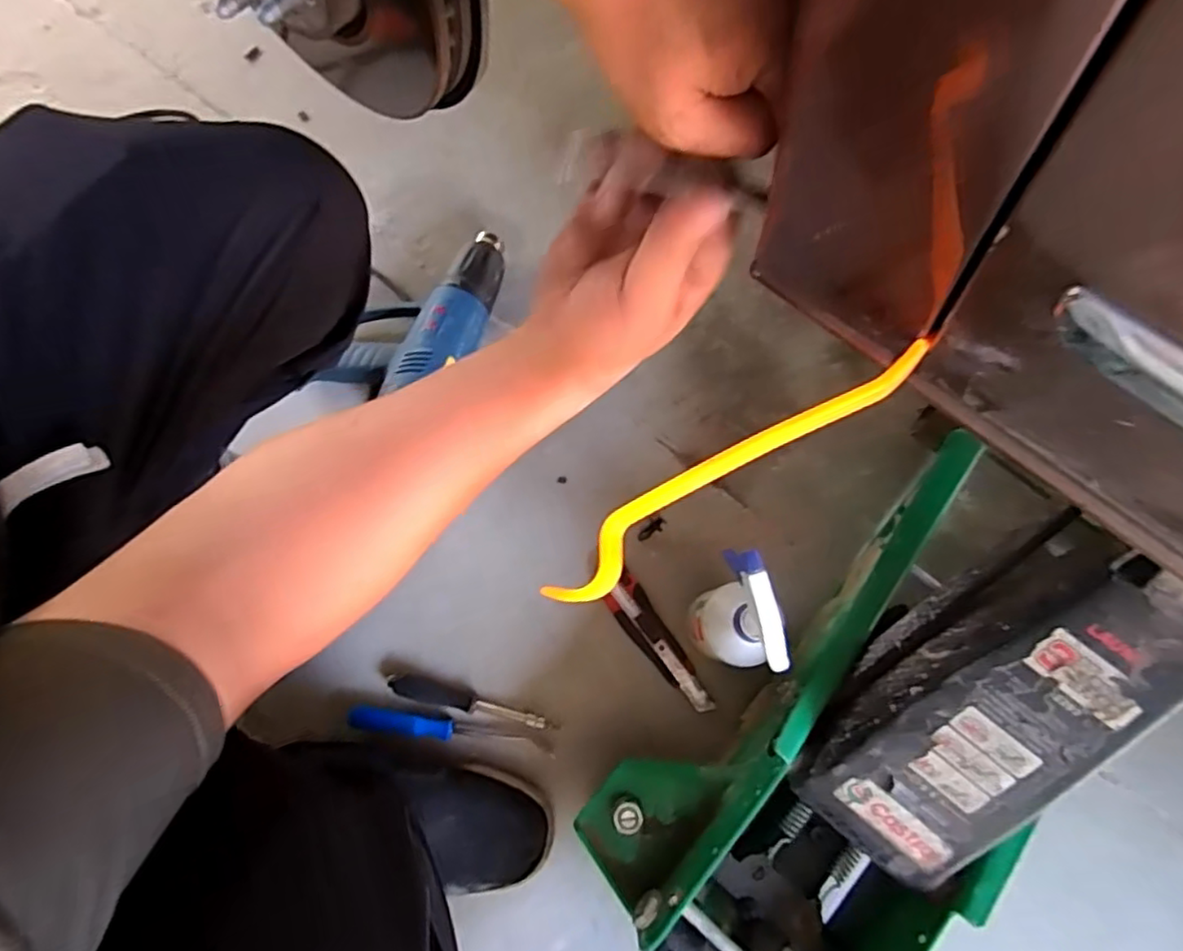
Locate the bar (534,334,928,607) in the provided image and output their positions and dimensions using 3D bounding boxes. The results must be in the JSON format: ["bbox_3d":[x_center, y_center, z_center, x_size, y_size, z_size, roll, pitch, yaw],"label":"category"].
[{"bbox_3d":[0.059,0.001,0.279,0.186,0.019,0.026,-34,76,10],"label":"bar"}]

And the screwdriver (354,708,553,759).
[{"bbox_3d":[-0.139,0.252,0.639,0.201,0.016,0.019,8,75,2],"label":"screwdriver"}]

